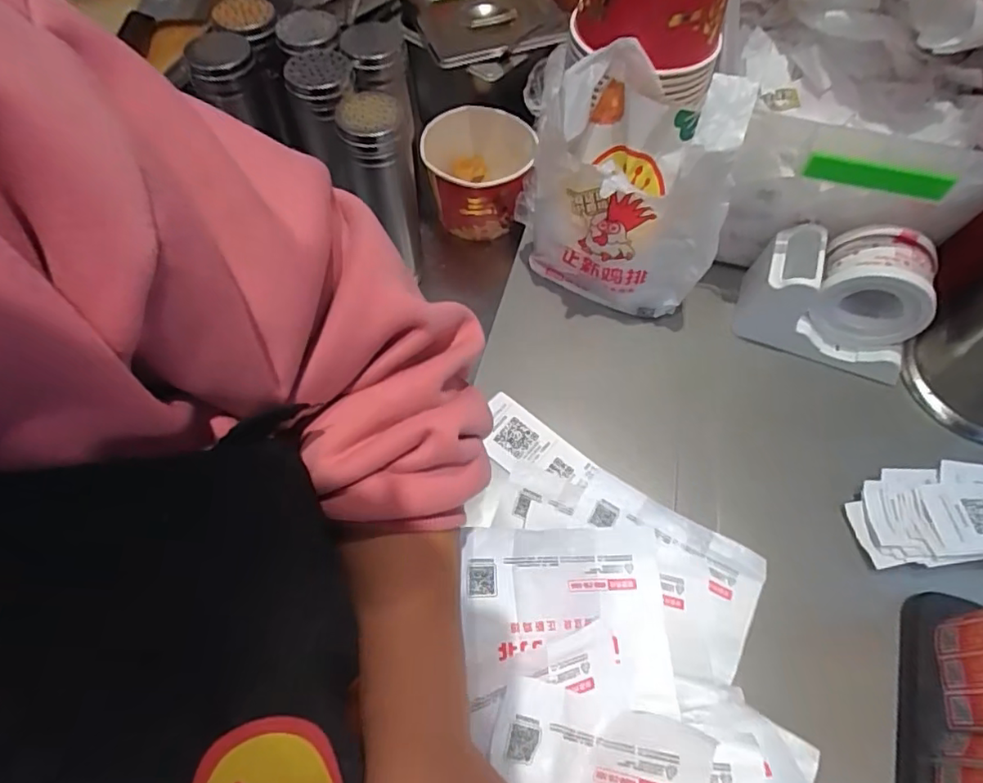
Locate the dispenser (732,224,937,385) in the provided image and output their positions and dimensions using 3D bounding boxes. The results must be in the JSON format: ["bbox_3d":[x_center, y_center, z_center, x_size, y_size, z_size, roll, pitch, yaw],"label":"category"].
[{"bbox_3d":[0.316,-0.090,0.520,0.145,0.099,0.088,20,63,9],"label":"dispenser"}]

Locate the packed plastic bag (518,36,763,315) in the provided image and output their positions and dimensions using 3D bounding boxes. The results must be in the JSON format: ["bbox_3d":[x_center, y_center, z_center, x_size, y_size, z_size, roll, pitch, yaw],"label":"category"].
[{"bbox_3d":[0.113,-0.184,0.516,0.172,0.205,0.132,10,62,4],"label":"packed plastic bag"}]

